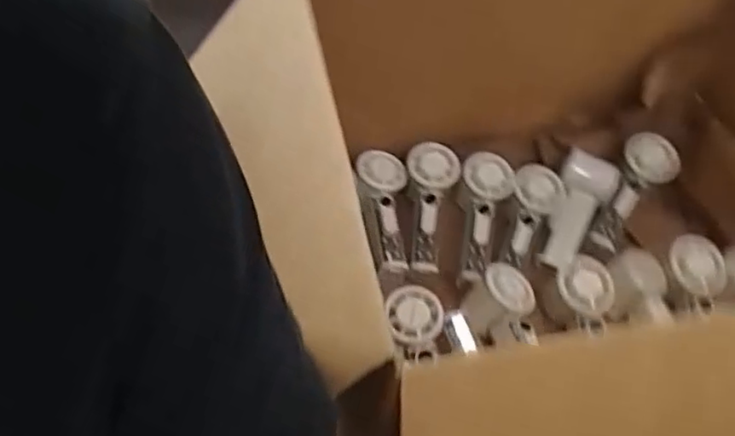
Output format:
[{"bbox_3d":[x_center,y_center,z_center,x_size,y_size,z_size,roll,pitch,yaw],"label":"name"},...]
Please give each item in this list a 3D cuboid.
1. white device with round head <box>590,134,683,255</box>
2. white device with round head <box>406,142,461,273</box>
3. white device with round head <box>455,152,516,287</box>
[{"bbox_3d":[0.311,-0.031,0.769,0.060,0.035,0.154,27,81,18],"label":"white device with round head"},{"bbox_3d":[0.068,-0.012,0.738,0.057,0.031,0.150,7,76,2],"label":"white device with round head"},{"bbox_3d":[0.127,-0.001,0.752,0.061,0.047,0.150,12,71,6],"label":"white device with round head"}]

